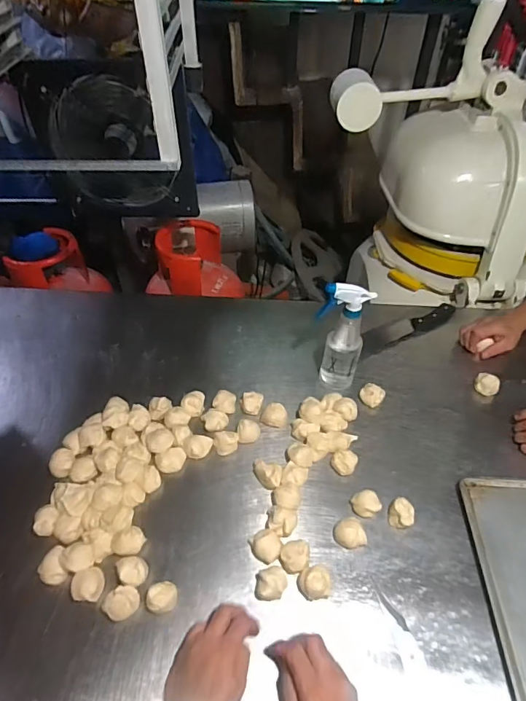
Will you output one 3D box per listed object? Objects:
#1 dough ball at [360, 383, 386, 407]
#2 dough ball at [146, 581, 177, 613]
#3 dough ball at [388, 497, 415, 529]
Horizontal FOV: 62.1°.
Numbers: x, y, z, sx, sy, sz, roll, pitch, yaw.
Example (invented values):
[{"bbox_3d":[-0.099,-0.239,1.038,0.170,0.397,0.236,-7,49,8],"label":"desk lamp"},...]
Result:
[{"bbox_3d":[0.216,0.089,0.864,0.043,0.031,0.044,0,47,0],"label":"dough ball"},{"bbox_3d":[-0.140,0.344,0.612,0.038,0.037,0.036,0,47,0],"label":"dough ball"},{"bbox_3d":[0.222,0.266,0.705,0.040,0.036,0.040,0,47,0],"label":"dough ball"}]

